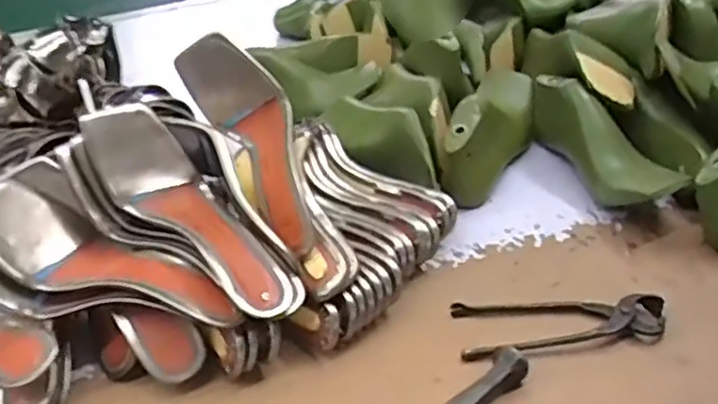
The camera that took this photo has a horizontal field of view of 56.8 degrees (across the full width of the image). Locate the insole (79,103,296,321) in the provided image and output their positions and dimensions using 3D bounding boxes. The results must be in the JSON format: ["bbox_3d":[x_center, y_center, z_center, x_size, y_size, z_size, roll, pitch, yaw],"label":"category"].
[{"bbox_3d":[-0.136,0.011,0.542,0.070,0.046,0.226,-32,67,-32],"label":"insole"}]

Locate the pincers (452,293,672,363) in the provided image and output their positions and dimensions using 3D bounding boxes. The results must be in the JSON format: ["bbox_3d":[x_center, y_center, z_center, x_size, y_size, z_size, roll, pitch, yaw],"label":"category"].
[{"bbox_3d":[0.167,0.102,0.552,0.167,0.022,0.066,-3,36,1],"label":"pincers"}]

